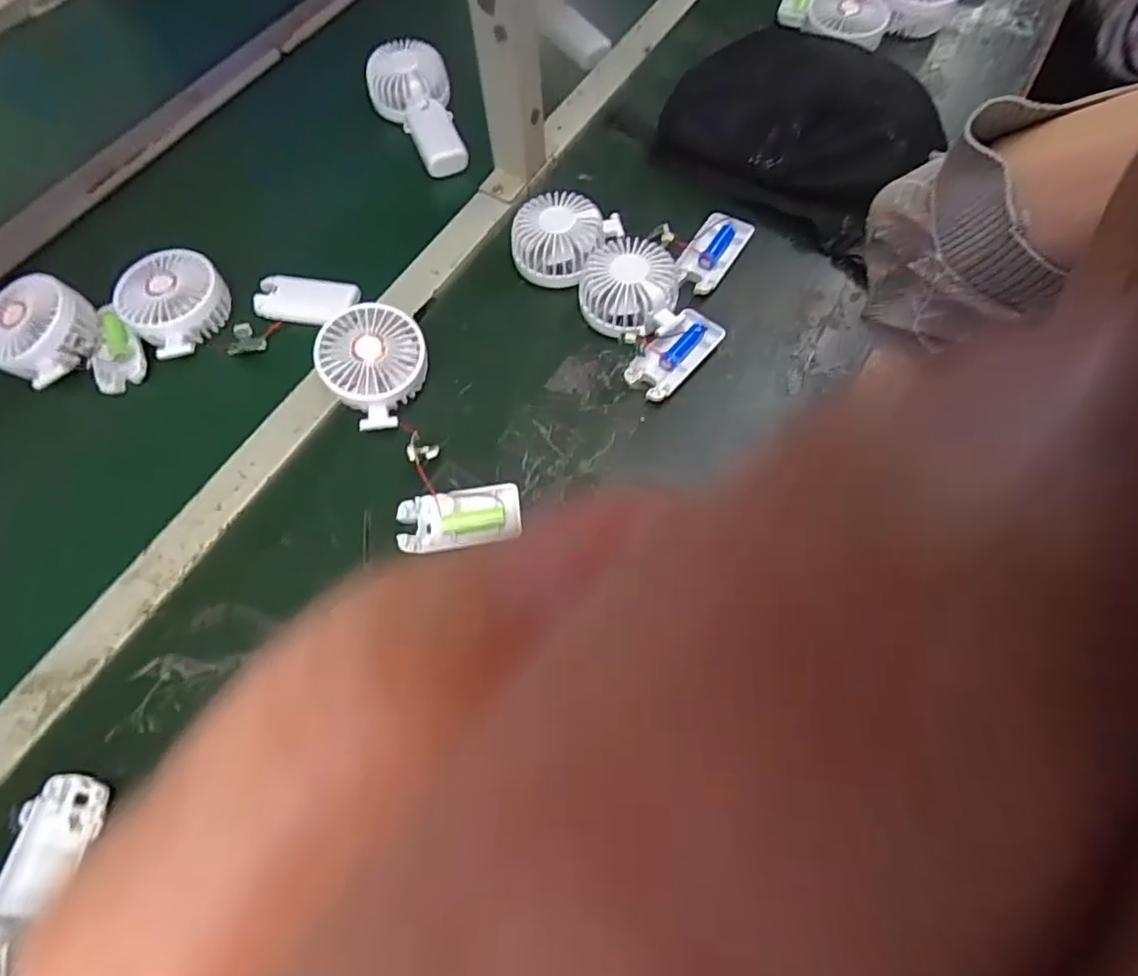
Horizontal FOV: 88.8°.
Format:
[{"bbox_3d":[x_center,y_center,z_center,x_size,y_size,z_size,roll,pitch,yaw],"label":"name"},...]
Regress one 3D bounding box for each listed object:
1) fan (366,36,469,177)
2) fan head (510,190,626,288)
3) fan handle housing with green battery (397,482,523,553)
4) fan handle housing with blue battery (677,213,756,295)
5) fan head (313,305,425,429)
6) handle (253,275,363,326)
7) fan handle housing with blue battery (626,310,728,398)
[{"bbox_3d":[-0.168,-0.414,0.640,0.087,0.062,0.163,-16,67,-4],"label":"fan"},{"bbox_3d":[-0.004,-0.238,0.550,0.096,0.039,0.078,-42,72,-14],"label":"fan head"},{"bbox_3d":[-0.086,0.024,0.459,0.094,0.015,0.042,-10,67,-2],"label":"fan handle housing with green battery"},{"bbox_3d":[0.136,-0.228,0.552,0.045,0.022,0.091,31,72,14],"label":"fan handle housing with blue battery"},{"bbox_3d":[-0.164,-0.106,0.493,0.084,0.044,0.096,-29,67,-11],"label":"fan head"},{"bbox_3d":[-0.250,-0.178,0.552,0.093,0.021,0.039,5,67,5],"label":"handle"},{"bbox_3d":[0.092,-0.118,0.507,0.092,0.019,0.042,-43,72,-14],"label":"fan handle housing with blue battery"}]

